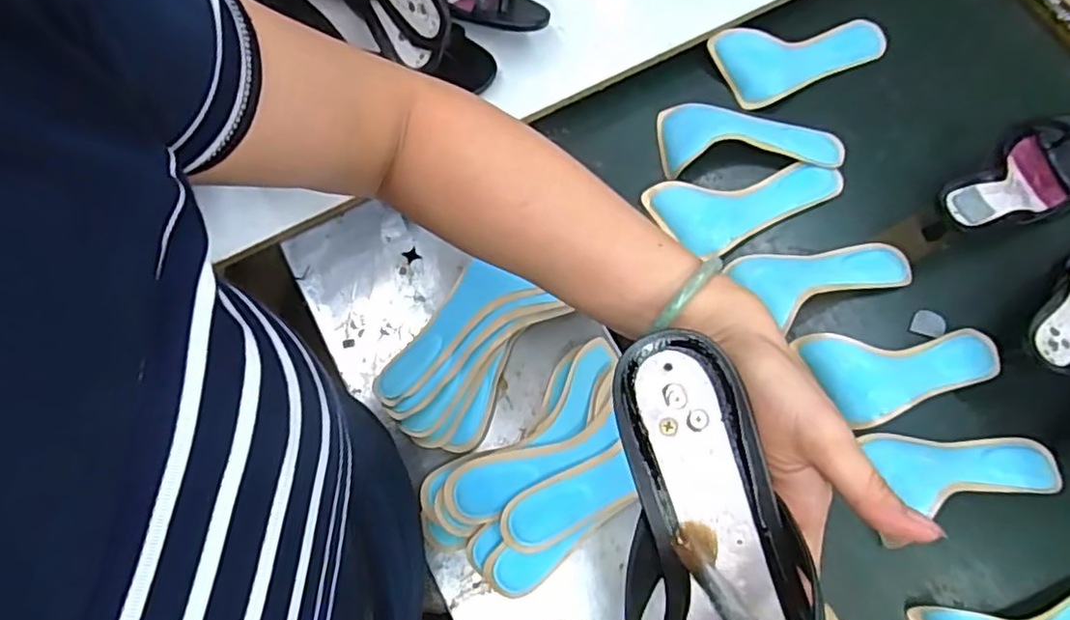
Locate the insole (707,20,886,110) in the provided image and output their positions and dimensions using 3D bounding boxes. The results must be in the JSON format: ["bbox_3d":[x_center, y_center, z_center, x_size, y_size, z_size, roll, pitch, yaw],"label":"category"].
[{"bbox_3d":[0.285,-0.283,0.697,0.192,0.012,0.085,-24,86,-14],"label":"insole"}]

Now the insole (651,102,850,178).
[{"bbox_3d":[0.219,-0.182,0.656,0.183,0.025,0.082,-6,72,-3],"label":"insole"}]

